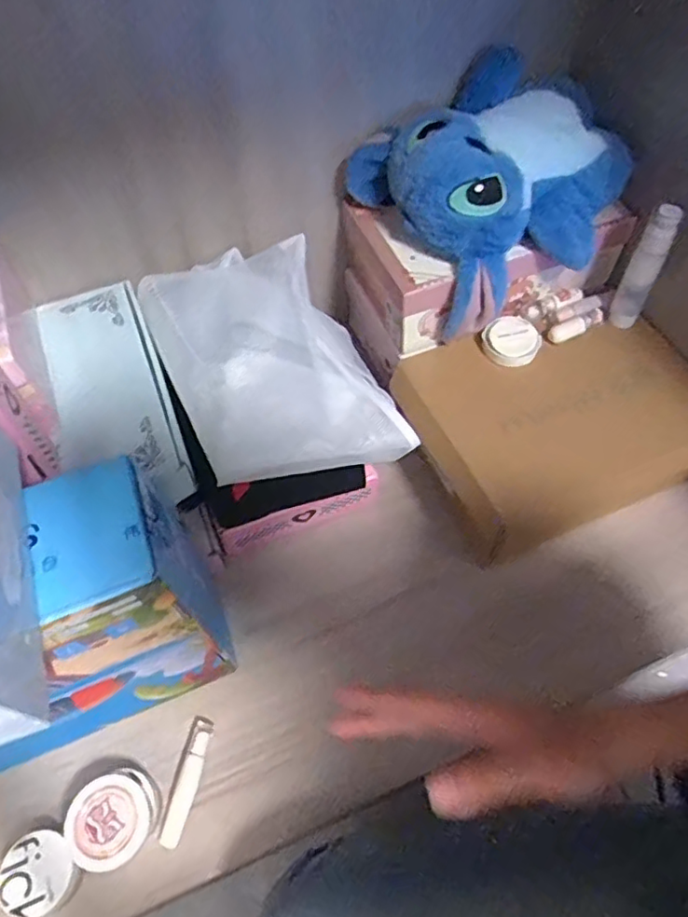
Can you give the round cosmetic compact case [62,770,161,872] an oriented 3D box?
[{"bbox_3d":[-0.208,0.326,0.546,0.075,0.051,0.070,-1,60,2],"label":"round cosmetic compact case"}]

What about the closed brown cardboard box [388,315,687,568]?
[{"bbox_3d":[0.245,-0.035,0.718,0.325,0.123,0.236,-18,61,-8],"label":"closed brown cardboard box"}]

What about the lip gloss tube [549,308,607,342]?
[{"bbox_3d":[0.271,-0.155,0.707,0.065,0.016,0.023,-19,61,-8],"label":"lip gloss tube"}]

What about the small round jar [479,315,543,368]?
[{"bbox_3d":[0.193,-0.137,0.699,0.062,0.028,0.059,-1,60,2],"label":"small round jar"}]

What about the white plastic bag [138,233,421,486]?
[{"bbox_3d":[-0.080,-0.111,0.653,0.207,0.082,0.292,-23,61,-11],"label":"white plastic bag"}]

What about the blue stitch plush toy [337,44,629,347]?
[{"bbox_3d":[0.171,-0.300,0.662,0.245,0.183,0.228,-30,63,-14],"label":"blue stitch plush toy"}]

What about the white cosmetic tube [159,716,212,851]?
[{"bbox_3d":[-0.148,0.308,0.576,0.019,0.018,0.105,11,61,9],"label":"white cosmetic tube"}]

